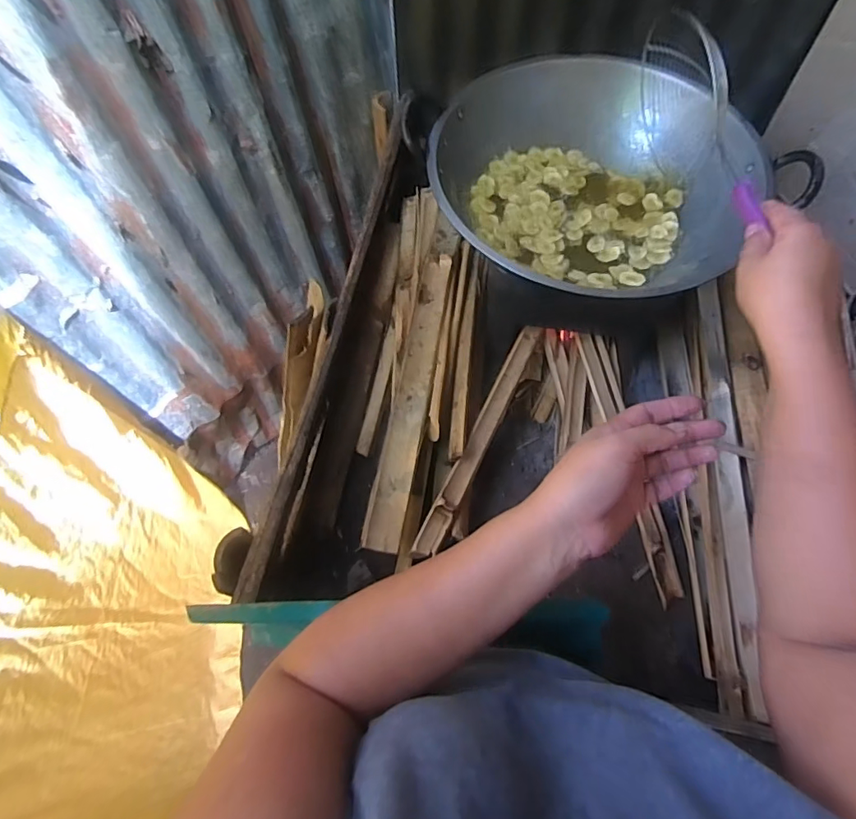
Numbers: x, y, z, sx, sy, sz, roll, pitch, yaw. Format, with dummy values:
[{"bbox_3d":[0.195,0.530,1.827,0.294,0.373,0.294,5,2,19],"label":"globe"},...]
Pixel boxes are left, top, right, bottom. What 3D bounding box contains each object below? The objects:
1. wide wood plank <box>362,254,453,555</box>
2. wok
[{"bbox_3d":[-0.019,-0.030,0.712,0.052,0.016,0.451,8,66,7],"label":"wide wood plank"},{"bbox_3d":[0.199,-0.282,0.640,0.368,0.106,0.376,-1,65,3],"label":"wok"}]

